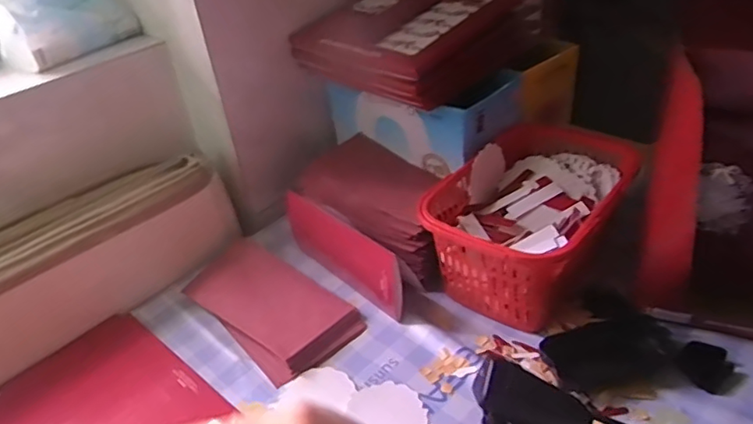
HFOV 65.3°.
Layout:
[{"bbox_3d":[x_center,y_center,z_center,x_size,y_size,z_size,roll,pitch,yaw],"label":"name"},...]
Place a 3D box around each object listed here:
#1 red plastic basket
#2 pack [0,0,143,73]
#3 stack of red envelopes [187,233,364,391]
[{"bbox_3d":[0.156,0.009,0.595,0.149,0.100,0.215,22,44,34],"label":"red plastic basket"},{"bbox_3d":[-0.352,-0.219,0.658,0.083,0.076,0.128,15,40,28],"label":"pack"},{"bbox_3d":[-0.112,0.094,0.612,0.104,0.020,0.192,-33,42,-32],"label":"stack of red envelopes"}]

